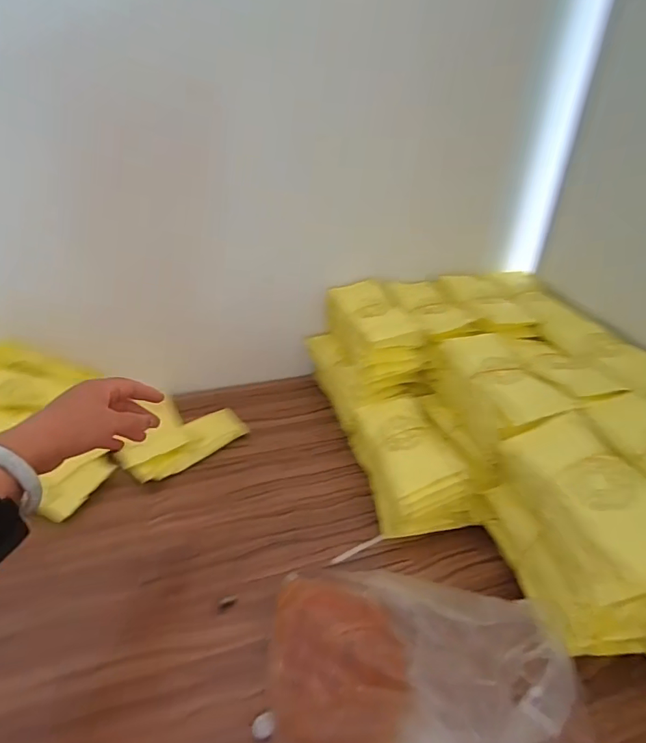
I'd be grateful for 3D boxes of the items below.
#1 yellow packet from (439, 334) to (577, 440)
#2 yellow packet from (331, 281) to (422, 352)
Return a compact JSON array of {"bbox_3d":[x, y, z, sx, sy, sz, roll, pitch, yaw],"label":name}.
[{"bbox_3d":[0.221,0.005,0.594,0.089,0.025,0.198,-5,35,-11],"label":"yellow packet"},{"bbox_3d":[0.072,-0.088,0.721,0.082,0.024,0.167,-11,36,-18],"label":"yellow packet"}]

